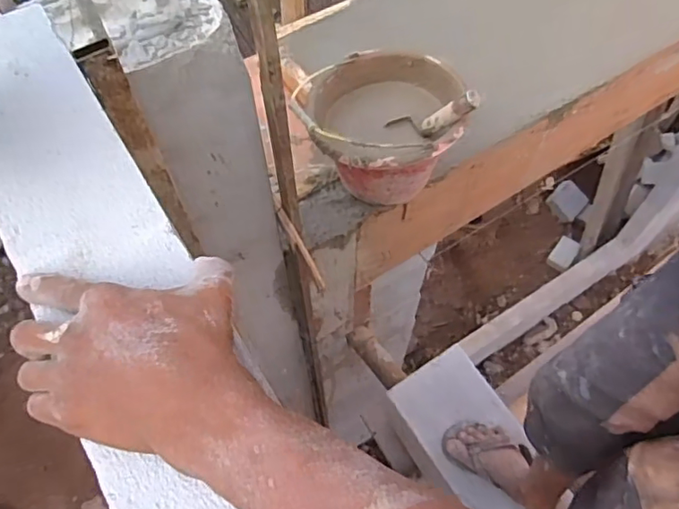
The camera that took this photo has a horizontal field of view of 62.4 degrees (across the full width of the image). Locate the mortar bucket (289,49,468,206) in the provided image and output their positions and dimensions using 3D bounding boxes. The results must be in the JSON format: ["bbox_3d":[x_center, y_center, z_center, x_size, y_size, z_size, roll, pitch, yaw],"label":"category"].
[{"bbox_3d":[0.087,-0.234,1.081,0.269,0.260,0.275,0,60,1],"label":"mortar bucket"}]

